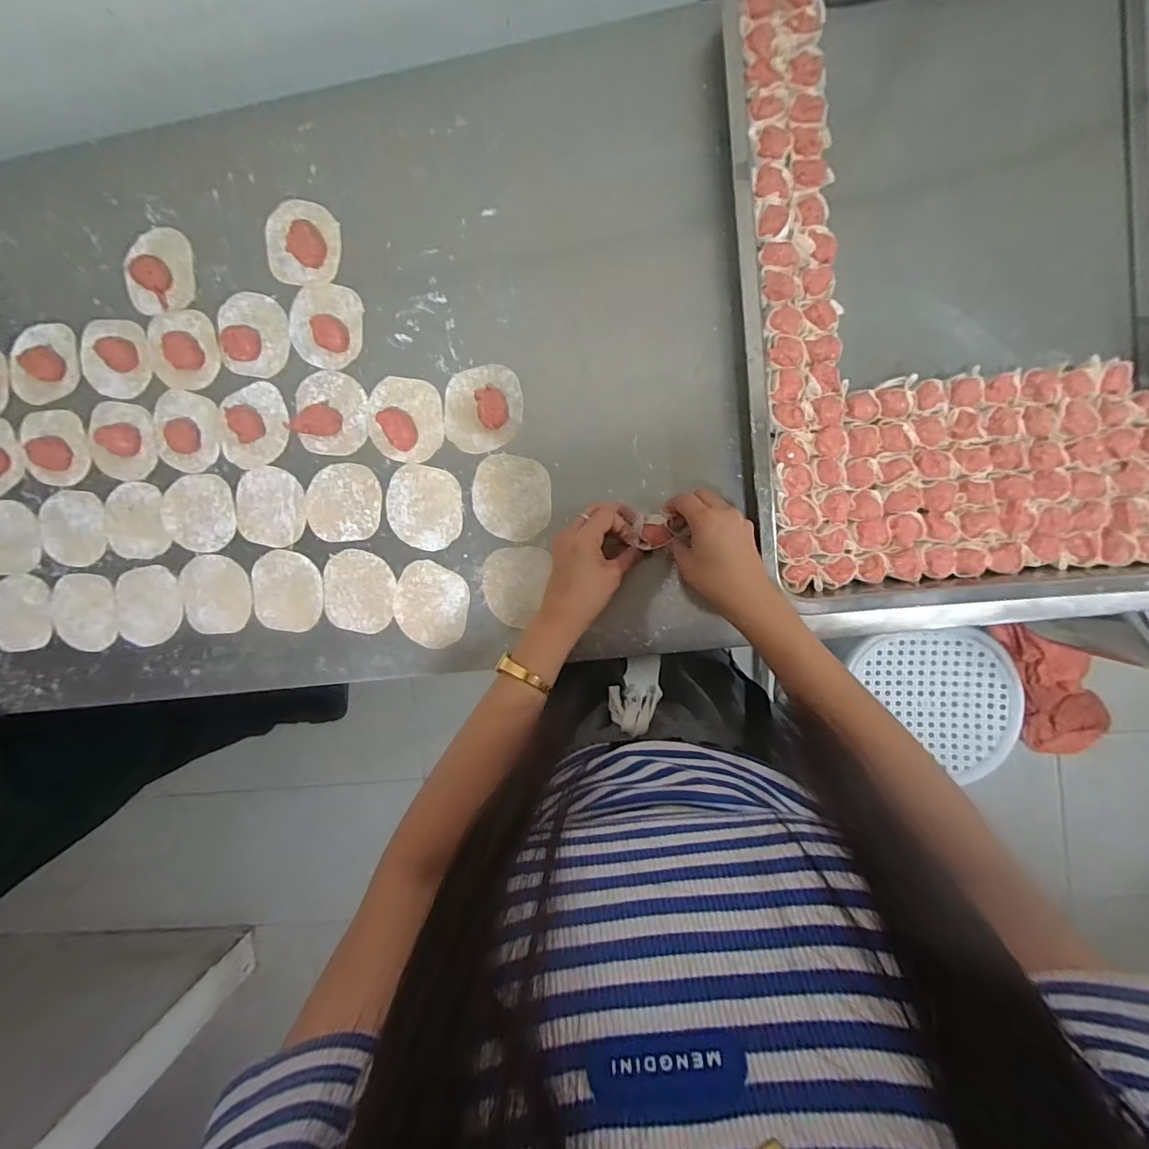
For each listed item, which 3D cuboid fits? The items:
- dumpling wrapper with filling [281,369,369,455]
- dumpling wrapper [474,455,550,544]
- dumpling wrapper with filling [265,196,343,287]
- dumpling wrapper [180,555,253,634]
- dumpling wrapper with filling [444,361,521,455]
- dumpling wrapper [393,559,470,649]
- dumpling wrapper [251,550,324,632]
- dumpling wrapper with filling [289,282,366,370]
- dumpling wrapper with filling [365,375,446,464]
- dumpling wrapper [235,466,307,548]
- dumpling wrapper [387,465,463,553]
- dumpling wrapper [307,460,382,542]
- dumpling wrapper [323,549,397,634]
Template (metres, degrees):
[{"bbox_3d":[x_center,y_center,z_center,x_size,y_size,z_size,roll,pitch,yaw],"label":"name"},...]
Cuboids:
[{"bbox_3d":[-0.256,-0.169,0.522,0.079,0.024,0.084,7,95,4],"label":"dumpling wrapper with filling"},{"bbox_3d":[-0.064,-0.078,0.514,0.079,0.004,0.083,5,95,4],"label":"dumpling wrapper"},{"bbox_3d":[-0.282,-0.342,0.517,0.081,0.016,0.079,9,95,4],"label":"dumpling wrapper with filling"},{"bbox_3d":[-0.391,0.022,0.553,0.079,0.005,0.084,-5,94,5],"label":"dumpling wrapper"},{"bbox_3d":[-0.093,-0.167,0.501,0.078,0.024,0.085,0,94,4],"label":"dumpling wrapper with filling"},{"bbox_3d":[-0.151,0.032,0.529,0.077,0.004,0.085,10,95,4],"label":"dumpling wrapper"},{"bbox_3d":[-0.311,0.018,0.548,0.079,0.004,0.085,4,94,4],"label":"dumpling wrapper"},{"bbox_3d":[-0.259,-0.259,0.516,0.079,0.018,0.082,13,95,3],"label":"dumpling wrapper with filling"},{"bbox_3d":[-0.176,-0.160,0.518,0.081,0.016,0.081,10,95,4],"label":"dumpling wrapper with filling"},{"bbox_3d":[-0.328,-0.073,0.545,0.080,0.004,0.082,6,95,4],"label":"dumpling wrapper"},{"bbox_3d":[-0.156,-0.070,0.525,0.079,0.004,0.083,0,94,4],"label":"dumpling wrapper"},{"bbox_3d":[-0.244,-0.076,0.535,0.081,0.005,0.080,0,94,4],"label":"dumpling wrapper"},{"bbox_3d":[-0.230,0.018,0.540,0.079,0.004,0.085,5,95,4],"label":"dumpling wrapper"}]

